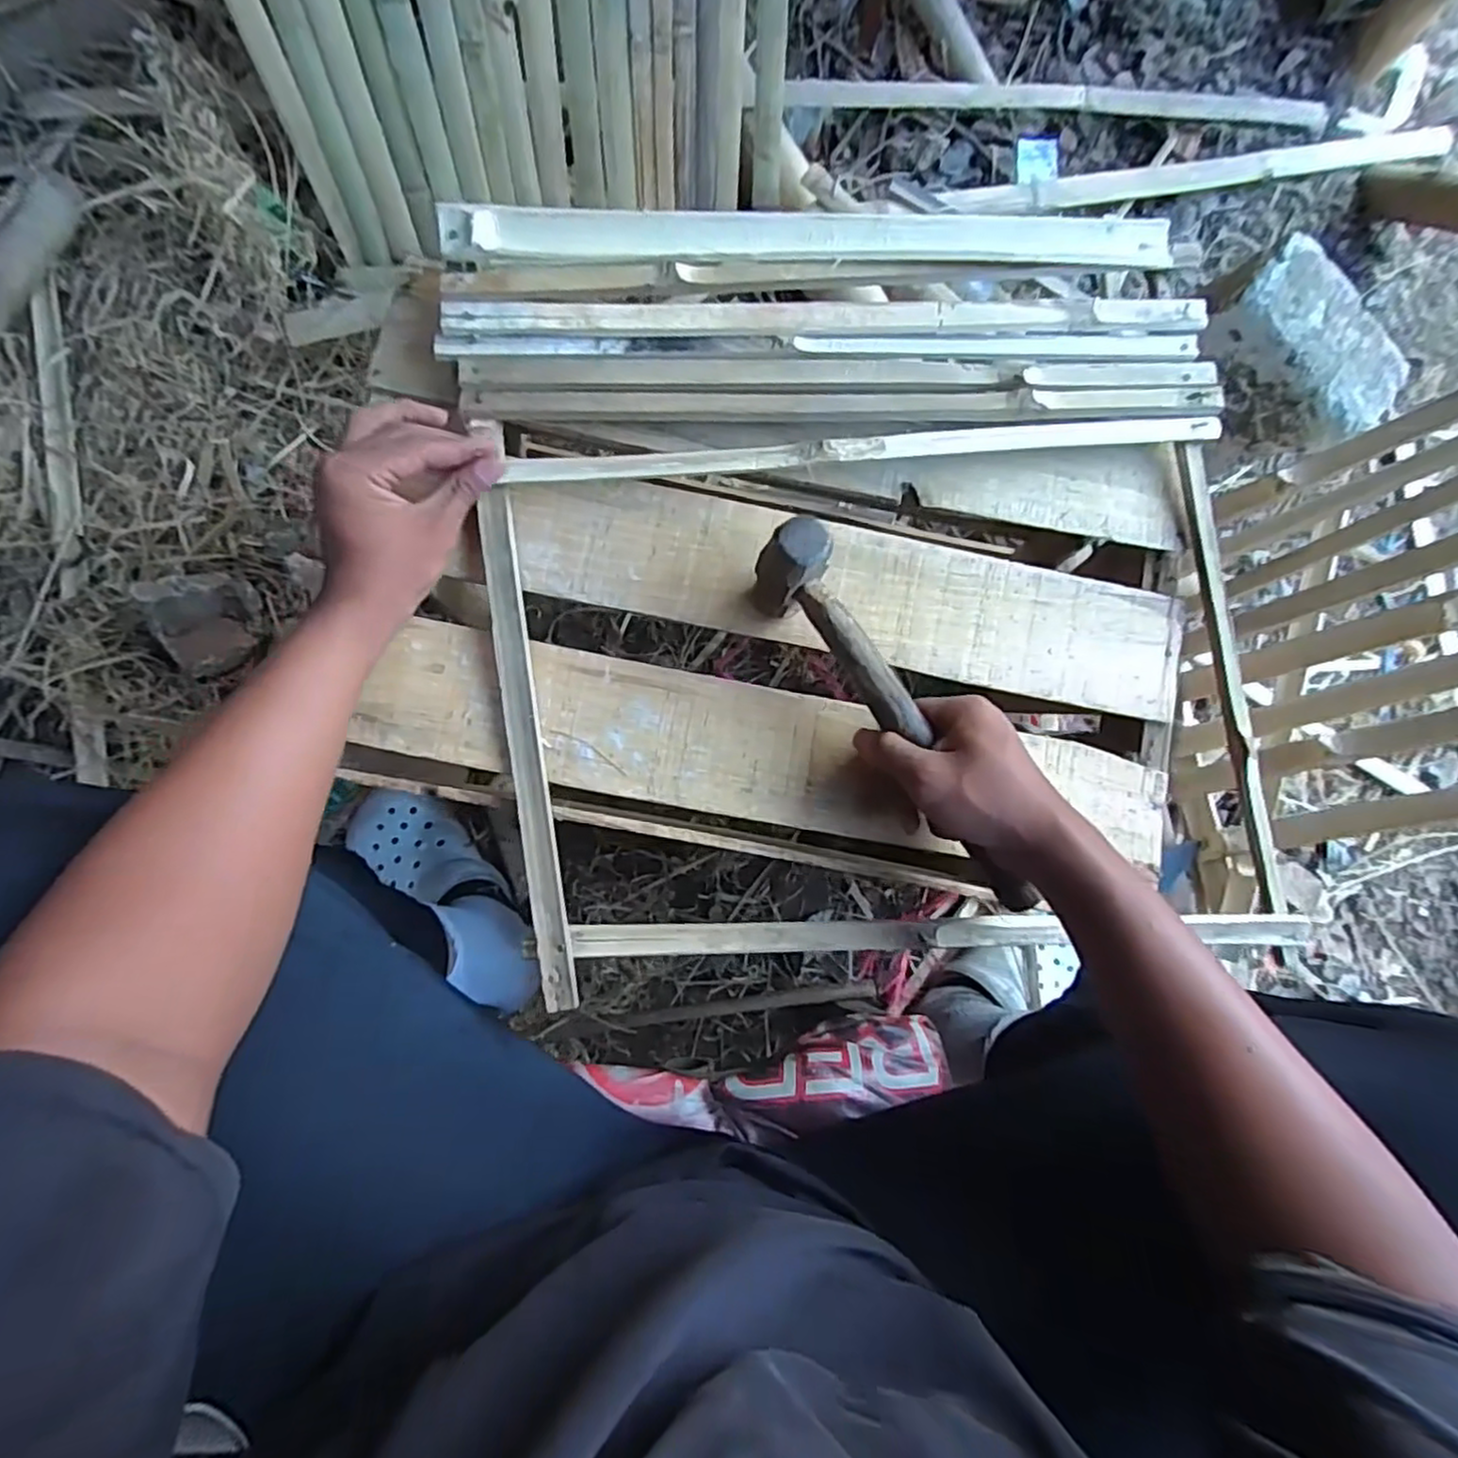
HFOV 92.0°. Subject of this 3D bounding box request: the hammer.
[{"bbox_3d":[0.102,-0.002,0.446,0.037,0.079,0.272,-34,92,-7],"label":"hammer"}]

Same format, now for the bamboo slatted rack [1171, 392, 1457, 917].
[{"bbox_3d":[0.655,-0.070,0.631,0.093,0.505,0.450,4,76,-23],"label":"bamboo slatted rack"}]

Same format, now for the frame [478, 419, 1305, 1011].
[{"bbox_3d":[0.107,-0.020,0.475,0.506,0.030,0.361,-4,85,-5],"label":"frame"}]

